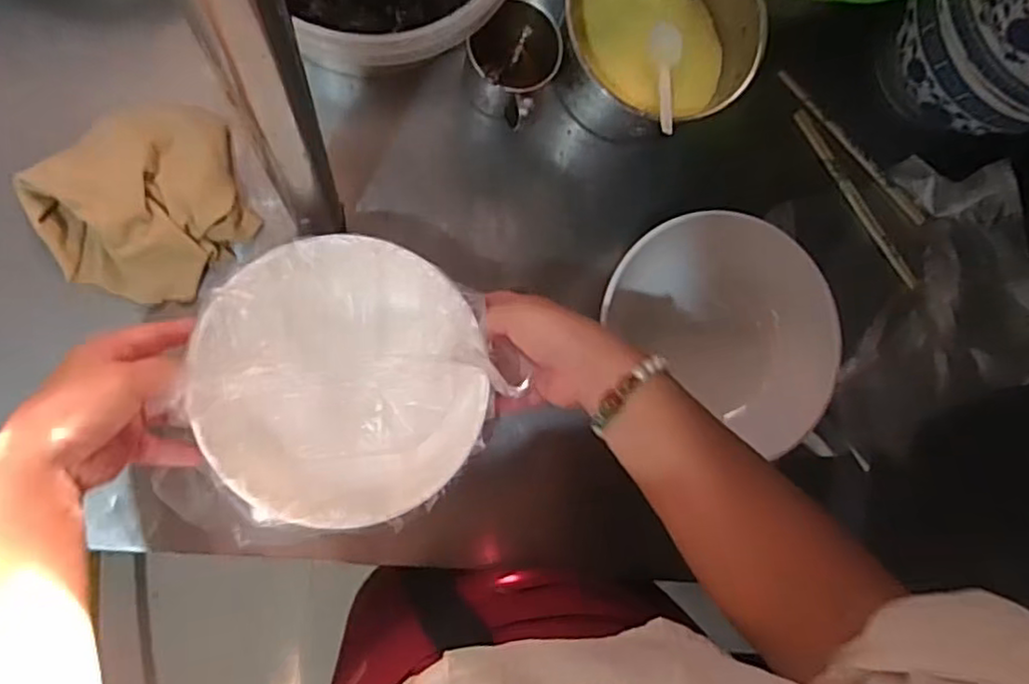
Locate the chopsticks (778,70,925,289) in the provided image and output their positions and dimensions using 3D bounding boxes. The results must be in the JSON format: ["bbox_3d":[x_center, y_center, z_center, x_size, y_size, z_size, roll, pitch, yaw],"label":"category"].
[{"bbox_3d":[0.316,-0.155,0.606,0.053,0.015,0.222,-36,94,-11],"label":"chopsticks"}]

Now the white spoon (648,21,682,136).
[{"bbox_3d":[0.118,-0.203,0.512,0.026,0.019,0.142,15,50,-9],"label":"white spoon"}]

